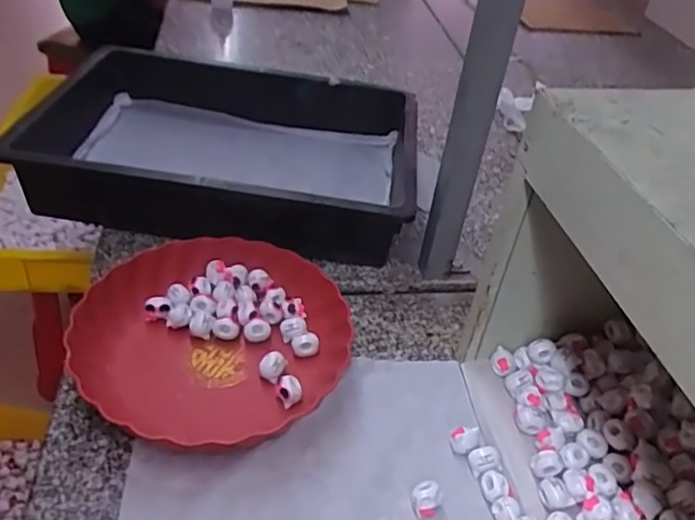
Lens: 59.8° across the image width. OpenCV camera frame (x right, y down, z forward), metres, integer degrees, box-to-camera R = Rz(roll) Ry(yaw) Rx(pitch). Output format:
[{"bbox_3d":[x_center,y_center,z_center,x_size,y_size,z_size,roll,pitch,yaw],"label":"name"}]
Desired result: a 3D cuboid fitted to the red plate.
[{"bbox_3d":[-0.122,0.069,0.562,0.233,0.047,0.228,5,40,-4],"label":"red plate"}]

